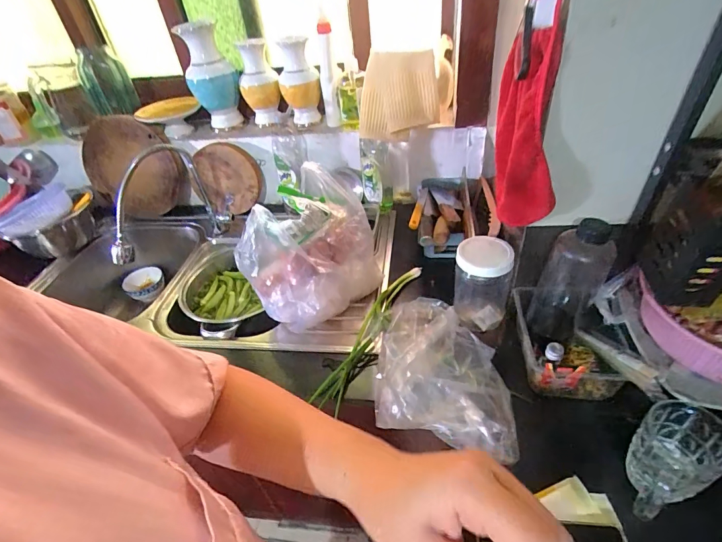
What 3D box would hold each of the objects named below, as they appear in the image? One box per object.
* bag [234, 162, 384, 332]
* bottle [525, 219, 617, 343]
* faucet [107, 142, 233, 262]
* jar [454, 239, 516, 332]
[{"bbox_3d":[-0.097,-0.030,0.748,0.175,0.222,0.229,17,45,27],"label":"bag"},{"bbox_3d":[0.300,0.018,0.573,0.087,0.195,0.069,25,49,33],"label":"bottle"},{"bbox_3d":[-0.492,-0.163,0.987,0.321,0.239,0.106,-26,43,-22],"label":"faucet"},{"bbox_3d":[0.208,0.025,0.679,0.088,0.157,0.081,8,42,17],"label":"jar"}]

